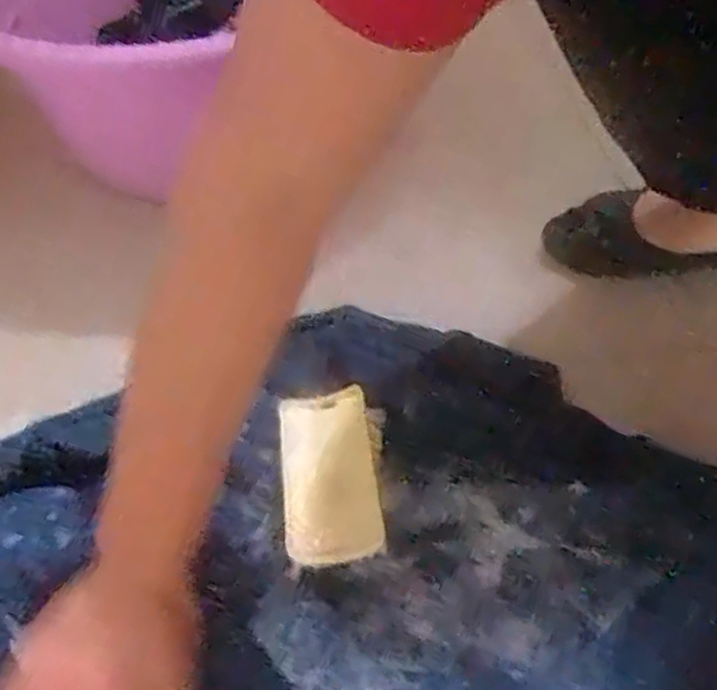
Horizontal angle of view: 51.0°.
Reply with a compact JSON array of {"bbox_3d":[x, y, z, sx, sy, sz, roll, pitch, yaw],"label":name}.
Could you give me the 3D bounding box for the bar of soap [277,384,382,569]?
[{"bbox_3d":[-0.016,0.076,0.424,0.051,0.025,0.108,-8,47,-1],"label":"bar of soap"}]

